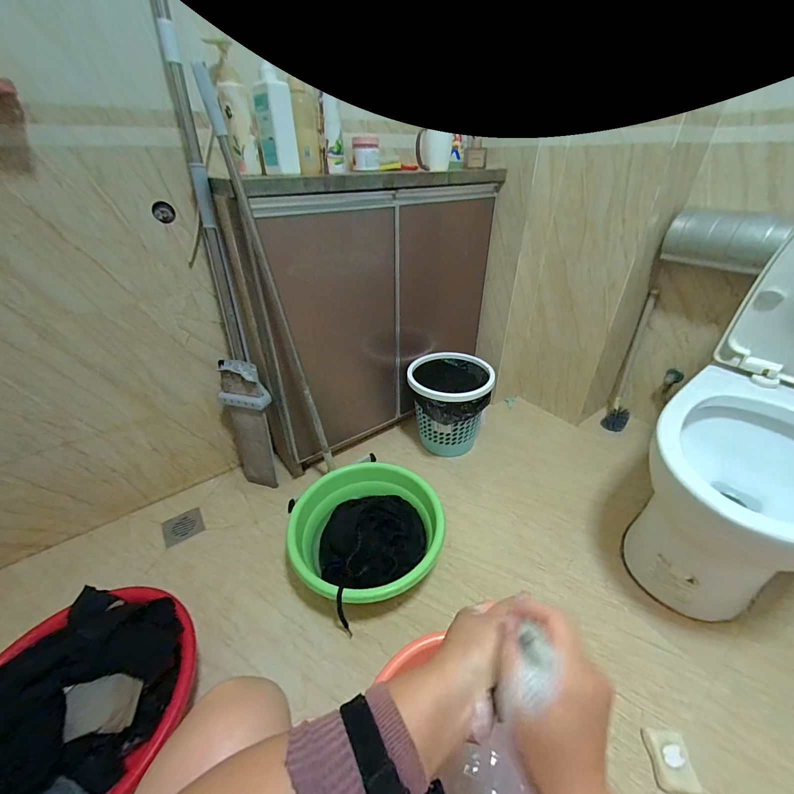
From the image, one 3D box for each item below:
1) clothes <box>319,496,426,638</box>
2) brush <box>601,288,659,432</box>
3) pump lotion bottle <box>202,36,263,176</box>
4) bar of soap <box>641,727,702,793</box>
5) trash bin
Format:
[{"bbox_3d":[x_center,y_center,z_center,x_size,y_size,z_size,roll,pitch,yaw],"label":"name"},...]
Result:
[{"bbox_3d":[-0.062,0.335,0.843,0.266,0.103,0.257,-19,38,-25],"label":"clothes"},{"bbox_3d":[0.807,-0.098,1.190,0.077,0.450,0.154,19,41,26],"label":"brush"},{"bbox_3d":[-0.326,-0.580,0.715,0.063,0.209,0.050,-10,35,-12],"label":"pump lotion bottle"},{"bbox_3d":[0.455,0.607,0.588,0.058,0.037,0.077,4,36,9],"label":"bar of soap"},{"bbox_3d":[0.167,0.037,1.176,0.246,0.281,0.241,-1,34,0],"label":"trash bin"}]

